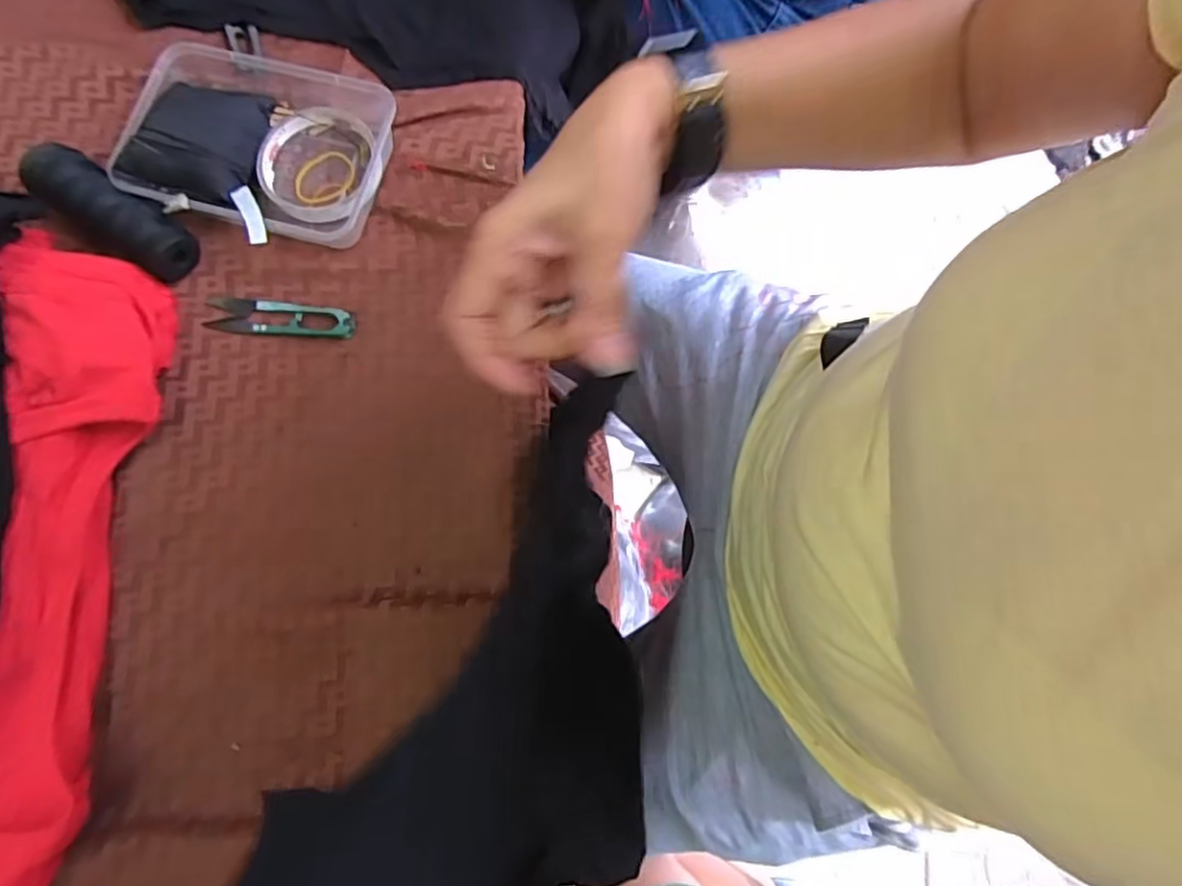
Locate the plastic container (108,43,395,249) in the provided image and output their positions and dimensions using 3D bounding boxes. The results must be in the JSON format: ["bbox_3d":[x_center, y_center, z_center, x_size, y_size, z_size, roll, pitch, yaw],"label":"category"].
[{"bbox_3d":[-0.235,-0.208,0.466,0.180,0.045,0.132,14,78,2],"label":"plastic container"}]

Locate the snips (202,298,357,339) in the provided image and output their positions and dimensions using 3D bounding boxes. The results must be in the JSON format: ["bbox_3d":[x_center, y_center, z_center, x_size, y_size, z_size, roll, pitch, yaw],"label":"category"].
[{"bbox_3d":[-0.214,-0.087,0.460,0.102,0.008,0.024,4,78,-1],"label":"snips"}]

